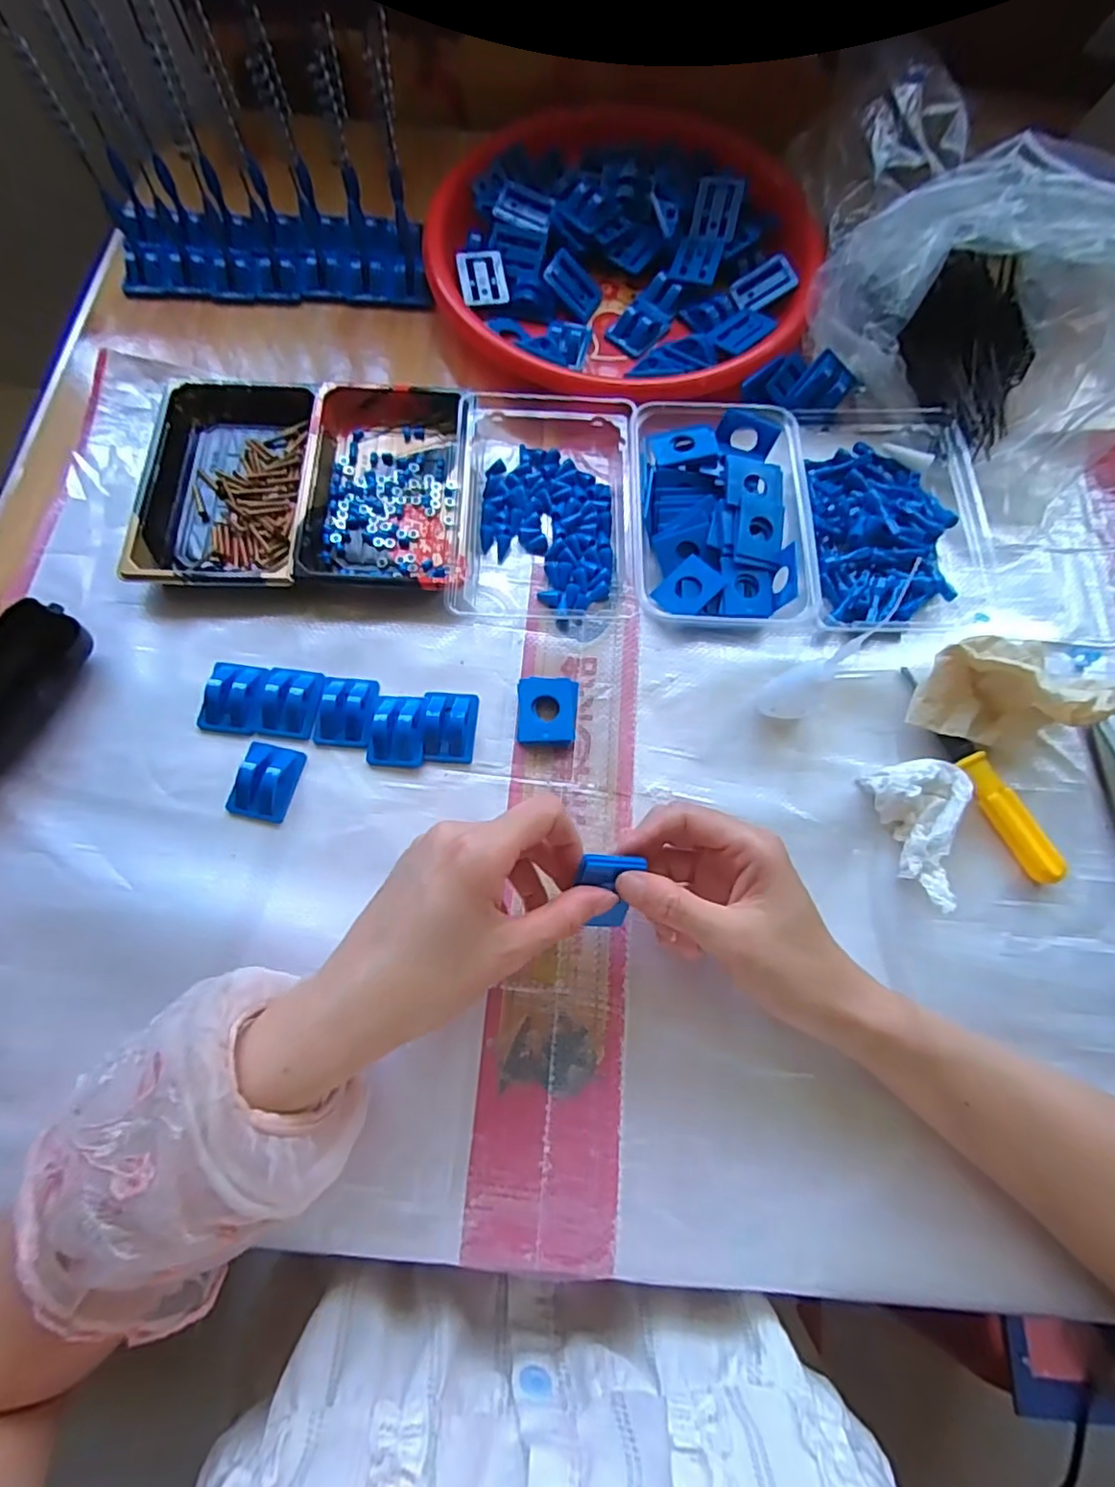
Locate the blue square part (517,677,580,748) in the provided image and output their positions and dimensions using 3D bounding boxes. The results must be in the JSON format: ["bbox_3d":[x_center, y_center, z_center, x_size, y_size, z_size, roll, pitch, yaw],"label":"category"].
[{"bbox_3d":[-0.007,-0.019,0.387,0.036,0.013,0.042,4,72,0],"label":"blue square part"}]

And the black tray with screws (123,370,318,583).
[{"bbox_3d":[-0.220,-0.177,0.421,0.105,0.023,0.163,1,72,-1],"label":"black tray with screws"}]

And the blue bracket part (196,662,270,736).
[{"bbox_3d":[-0.196,-0.029,0.379,0.037,0.011,0.044,6,72,1],"label":"blue bracket part"}]

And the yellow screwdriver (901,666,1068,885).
[{"bbox_3d":[0.246,0.017,0.370,0.019,0.018,0.139,-27,74,-10],"label":"yellow screwdriver"}]

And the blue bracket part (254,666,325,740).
[{"bbox_3d":[-0.162,-0.026,0.380,0.035,0.013,0.044,6,72,1],"label":"blue bracket part"}]

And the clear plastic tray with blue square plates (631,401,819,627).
[{"bbox_3d":[0.105,-0.151,0.414,0.108,0.034,0.152,0,72,-1],"label":"clear plastic tray with blue square plates"}]

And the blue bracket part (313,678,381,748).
[{"bbox_3d":[-0.128,-0.022,0.380,0.036,0.015,0.045,6,72,1],"label":"blue bracket part"}]

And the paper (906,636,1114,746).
[{"bbox_3d":[0.266,-0.036,0.369,0.107,0.052,0.062,-5,72,-3],"label":"paper"}]

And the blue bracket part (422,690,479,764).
[{"bbox_3d":[-0.066,-0.012,0.383,0.031,0.013,0.046,3,72,0],"label":"blue bracket part"}]

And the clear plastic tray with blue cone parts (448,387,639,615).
[{"bbox_3d":[-0.009,-0.168,0.422,0.120,0.028,0.176,0,72,-1],"label":"clear plastic tray with blue cone parts"}]

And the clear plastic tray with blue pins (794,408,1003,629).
[{"bbox_3d":[0.216,-0.162,0.421,0.127,0.032,0.174,-6,72,-3],"label":"clear plastic tray with blue pins"}]

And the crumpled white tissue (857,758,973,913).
[{"bbox_3d":[0.212,0.049,0.354,0.051,0.027,0.081,-9,72,-4],"label":"crumpled white tissue"}]

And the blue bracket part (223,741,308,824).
[{"bbox_3d":[-0.171,0.021,0.364,0.034,0.013,0.044,11,72,2],"label":"blue bracket part"}]

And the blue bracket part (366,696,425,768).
[{"bbox_3d":[-0.097,-0.009,0.380,0.033,0.014,0.044,4,72,0],"label":"blue bracket part"}]

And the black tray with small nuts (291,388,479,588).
[{"bbox_3d":[-0.112,-0.175,0.420,0.105,0.028,0.159,1,72,-1],"label":"black tray with small nuts"}]

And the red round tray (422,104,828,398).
[{"bbox_3d":[0.050,-0.382,0.484,0.286,0.041,0.276,0,72,-1],"label":"red round tray"}]

